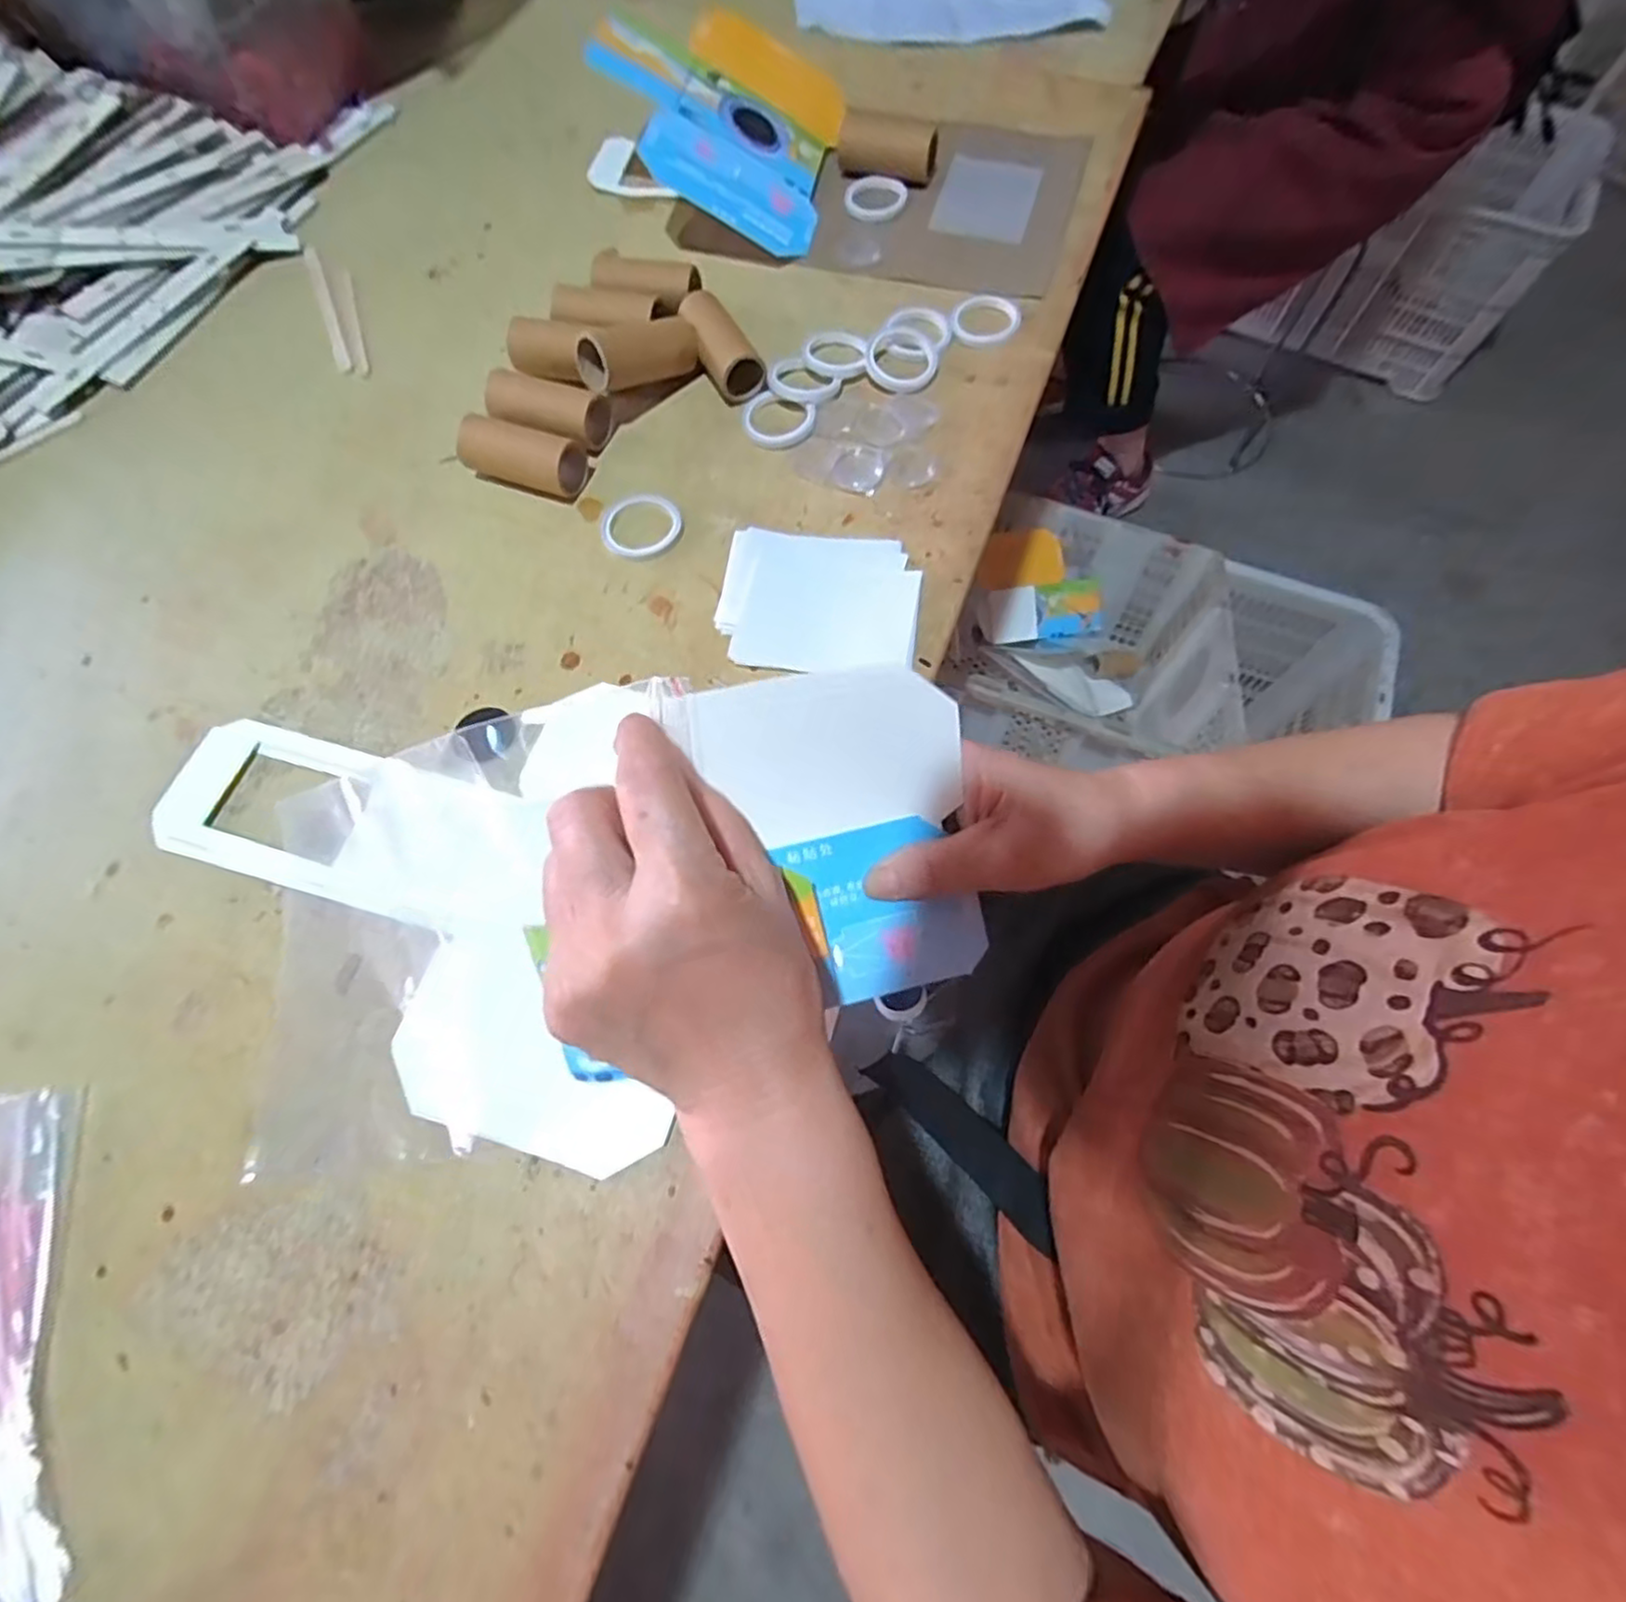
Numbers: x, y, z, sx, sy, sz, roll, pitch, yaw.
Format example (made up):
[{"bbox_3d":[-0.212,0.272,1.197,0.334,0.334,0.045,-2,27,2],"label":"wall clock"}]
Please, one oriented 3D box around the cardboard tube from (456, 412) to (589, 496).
[{"bbox_3d":[-0.179,-0.210,0.425,0.078,0.031,0.027,16,70,8],"label":"cardboard tube"}]

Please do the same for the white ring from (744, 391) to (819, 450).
[{"bbox_3d":[-0.023,-0.246,0.446,0.047,0.006,0.047,-1,68,2],"label":"white ring"}]

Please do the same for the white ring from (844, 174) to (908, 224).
[{"bbox_3d":[0.048,-0.468,0.536,0.047,0.007,0.042,11,79,4],"label":"white ring"}]

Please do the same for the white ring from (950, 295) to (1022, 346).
[{"bbox_3d":[0.118,-0.329,0.471,0.046,0.004,0.045,-1,68,2],"label":"white ring"}]

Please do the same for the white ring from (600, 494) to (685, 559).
[{"bbox_3d":[-0.103,-0.166,0.416,0.049,0.005,0.046,-1,68,2],"label":"white ring"}]

